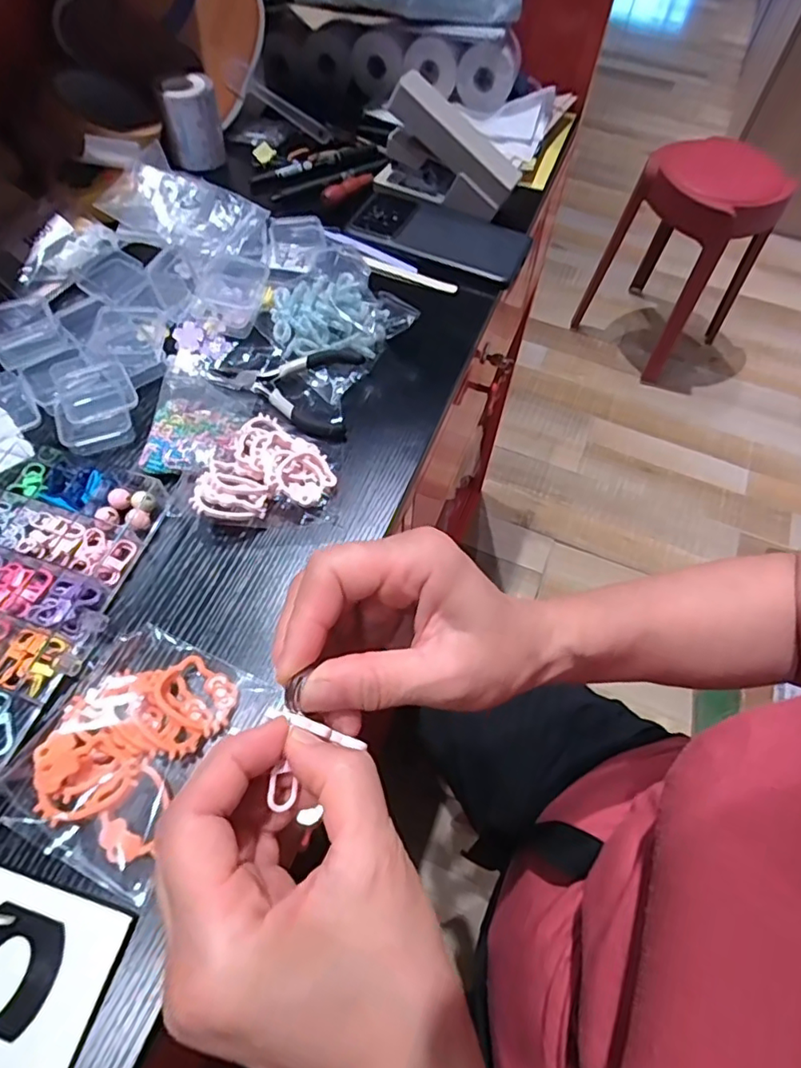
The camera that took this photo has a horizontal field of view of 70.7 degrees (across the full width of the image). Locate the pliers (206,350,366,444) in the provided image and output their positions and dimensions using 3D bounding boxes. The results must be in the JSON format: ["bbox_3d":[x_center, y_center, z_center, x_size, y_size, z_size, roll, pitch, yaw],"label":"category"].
[{"bbox_3d":[-0.086,-0.109,0.411,0.108,0.018,0.070,11,60,3],"label":"pliers"}]

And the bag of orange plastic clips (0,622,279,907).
[{"bbox_3d":[-0.131,0.103,0.280,0.082,0.014,0.109,27,62,11],"label":"bag of orange plastic clips"}]

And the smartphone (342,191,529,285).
[{"bbox_3d":[0.035,-0.274,0.513,0.162,0.014,0.072,22,62,9],"label":"smartphone"}]

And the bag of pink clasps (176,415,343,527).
[{"bbox_3d":[-0.092,-0.045,0.369,0.101,0.024,0.082,-9,61,-8],"label":"bag of pink clasps"}]

